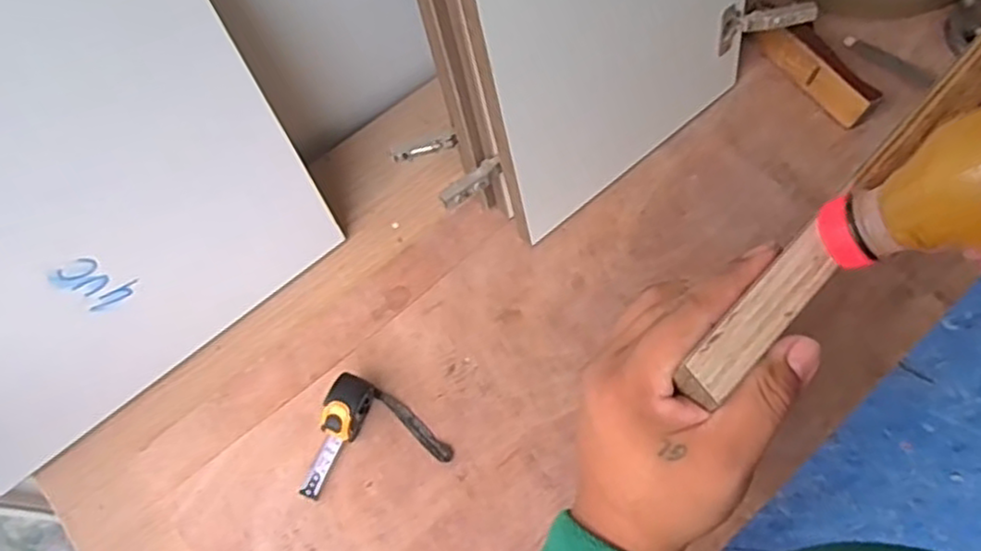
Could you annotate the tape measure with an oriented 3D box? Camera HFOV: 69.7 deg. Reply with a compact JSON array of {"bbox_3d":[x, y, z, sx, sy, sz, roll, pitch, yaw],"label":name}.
[{"bbox_3d":[-0.109,0.173,0.692,0.124,0.057,0.120,17,69,8],"label":"tape measure"}]

